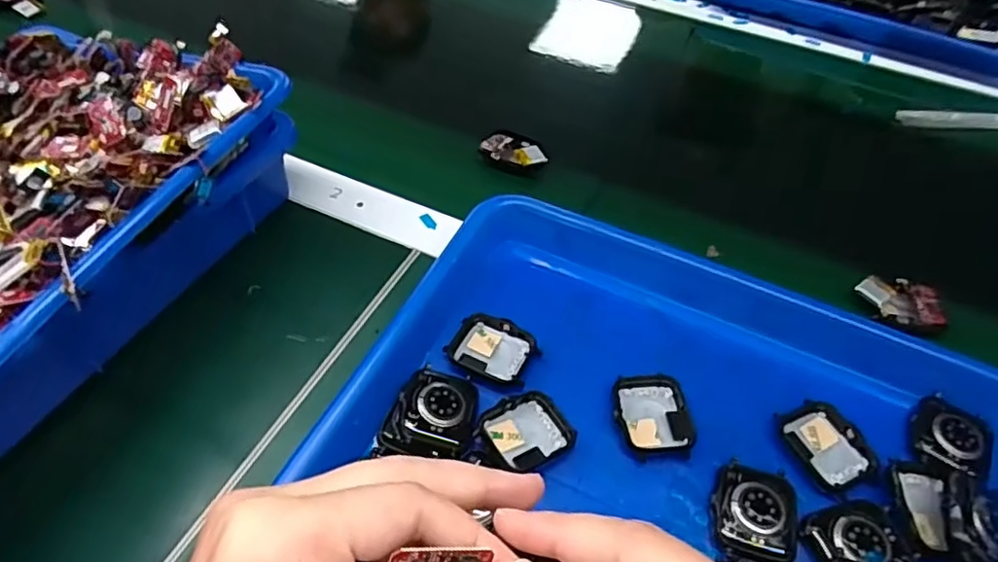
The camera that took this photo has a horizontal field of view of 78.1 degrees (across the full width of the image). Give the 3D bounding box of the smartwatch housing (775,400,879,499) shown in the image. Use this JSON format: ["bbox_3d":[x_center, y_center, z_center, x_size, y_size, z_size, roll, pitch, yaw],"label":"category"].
[{"bbox_3d":[0.167,0.084,0.313,0.036,0.006,0.046,-14,52,-15],"label":"smartwatch housing"}]

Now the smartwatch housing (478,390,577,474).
[{"bbox_3d":[0.014,0.076,0.309,0.044,0.015,0.036,-27,56,-24],"label":"smartwatch housing"}]

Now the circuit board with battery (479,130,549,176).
[{"bbox_3d":[0.013,-0.101,0.485,0.053,0.016,0.039,17,50,11],"label":"circuit board with battery"}]

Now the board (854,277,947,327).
[{"bbox_3d":[0.261,0.014,0.401,0.048,0.013,0.036,0,49,-4],"label":"board"}]

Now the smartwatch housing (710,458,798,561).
[{"bbox_3d":[0.121,0.107,0.288,0.037,0.009,0.047,18,50,11],"label":"smartwatch housing"}]

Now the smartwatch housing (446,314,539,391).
[{"bbox_3d":[-0.002,0.037,0.339,0.046,0.008,0.035,24,52,16],"label":"smartwatch housing"}]

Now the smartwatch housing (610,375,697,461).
[{"bbox_3d":[0.080,0.070,0.321,0.039,0.011,0.044,-3,50,-7],"label":"smartwatch housing"}]

